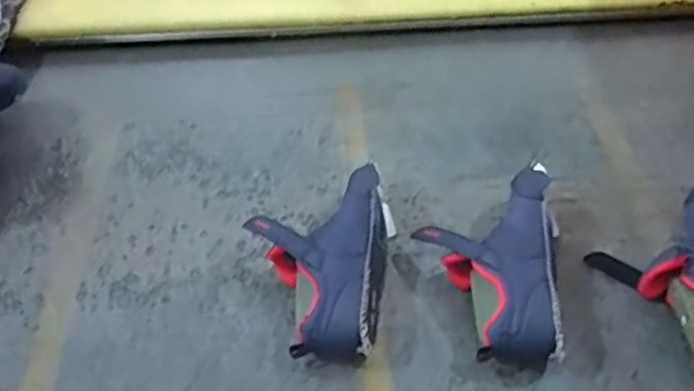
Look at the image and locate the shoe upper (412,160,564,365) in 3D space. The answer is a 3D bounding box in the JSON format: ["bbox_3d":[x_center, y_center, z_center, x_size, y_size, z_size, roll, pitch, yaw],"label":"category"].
[{"bbox_3d":[0.184,0.081,0.776,0.160,0.077,0.218,-16,49,-11],"label":"shoe upper"}]

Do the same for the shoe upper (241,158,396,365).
[{"bbox_3d":[-0.037,0.066,0.801,0.163,0.079,0.238,6,49,8],"label":"shoe upper"}]

